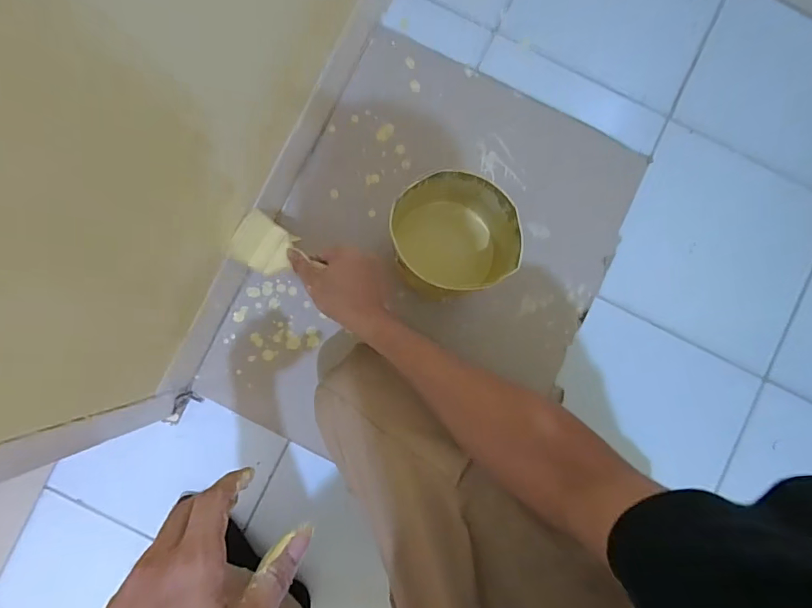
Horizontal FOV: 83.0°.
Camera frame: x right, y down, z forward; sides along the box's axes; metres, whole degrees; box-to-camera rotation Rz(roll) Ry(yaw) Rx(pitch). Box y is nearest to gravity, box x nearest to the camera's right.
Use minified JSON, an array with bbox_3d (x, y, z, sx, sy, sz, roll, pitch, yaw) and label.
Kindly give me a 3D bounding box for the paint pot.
[{"bbox_3d":[0.062,-0.088,0.612,0.140,0.142,0.143,0,87,-3],"label":"paint pot"}]

